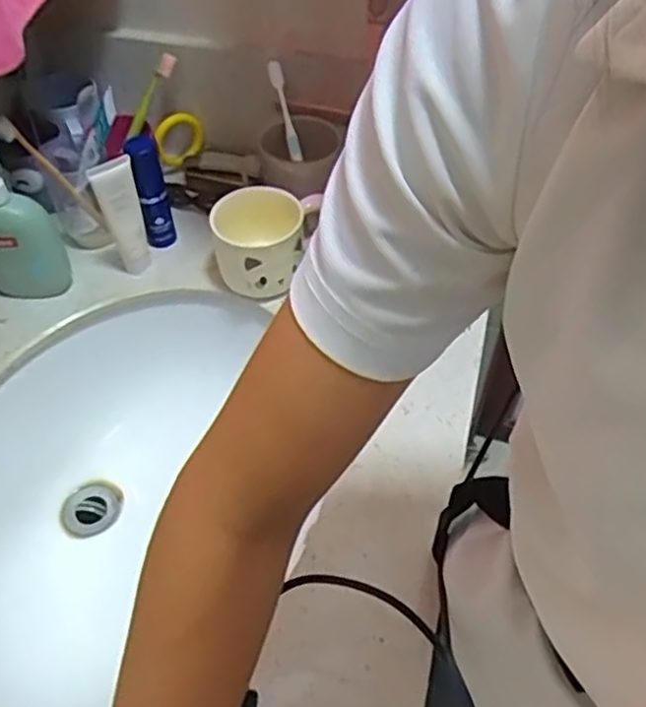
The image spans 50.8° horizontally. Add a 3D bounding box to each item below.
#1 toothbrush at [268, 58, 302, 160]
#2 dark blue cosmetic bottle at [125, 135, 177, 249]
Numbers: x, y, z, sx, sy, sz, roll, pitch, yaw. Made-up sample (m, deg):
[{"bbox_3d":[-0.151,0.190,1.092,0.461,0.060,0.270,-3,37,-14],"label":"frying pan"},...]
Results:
[{"bbox_3d":[-0.042,-0.267,0.753,0.015,0.106,0.018,-20,17,-16],"label":"toothbrush"},{"bbox_3d":[-0.182,-0.167,0.732,0.029,0.139,0.040,-9,50,-7],"label":"dark blue cosmetic bottle"}]

